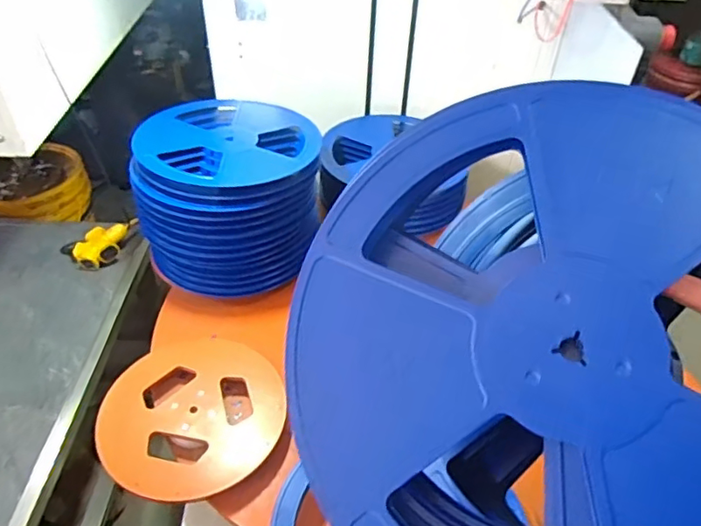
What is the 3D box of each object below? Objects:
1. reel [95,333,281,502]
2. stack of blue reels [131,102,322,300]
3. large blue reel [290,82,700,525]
[{"bbox_3d":[-0.237,0.224,0.852,0.256,0.022,0.267,2,43,-2],"label":"reel"},{"bbox_3d":[-0.217,-0.138,1.064,0.307,0.227,0.321,2,43,-2],"label":"stack of blue reels"},{"bbox_3d":[0.124,0.050,0.331,0.304,0.041,0.310,-2,75,8],"label":"large blue reel"}]

